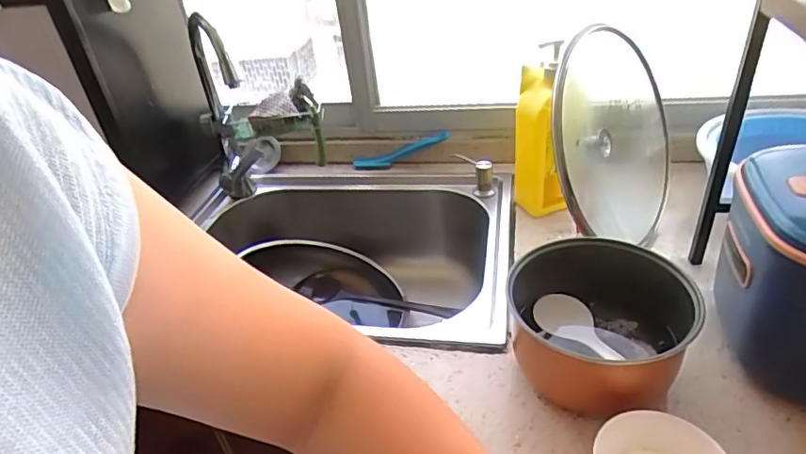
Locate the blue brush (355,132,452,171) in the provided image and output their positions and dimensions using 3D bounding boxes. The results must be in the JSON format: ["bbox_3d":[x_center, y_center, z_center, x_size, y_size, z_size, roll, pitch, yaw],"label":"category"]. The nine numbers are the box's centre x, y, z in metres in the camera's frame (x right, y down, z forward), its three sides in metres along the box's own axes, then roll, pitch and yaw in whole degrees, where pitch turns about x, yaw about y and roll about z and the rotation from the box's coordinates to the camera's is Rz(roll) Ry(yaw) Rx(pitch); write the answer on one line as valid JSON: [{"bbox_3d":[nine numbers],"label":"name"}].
[{"bbox_3d":[-0.005,-0.153,1.066,0.210,0.033,0.033,-19,31,20],"label":"blue brush"}]

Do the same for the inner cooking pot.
[{"bbox_3d":[0.219,0.110,0.597,0.185,0.114,0.172,-5,35,4],"label":"inner cooking pot"}]

